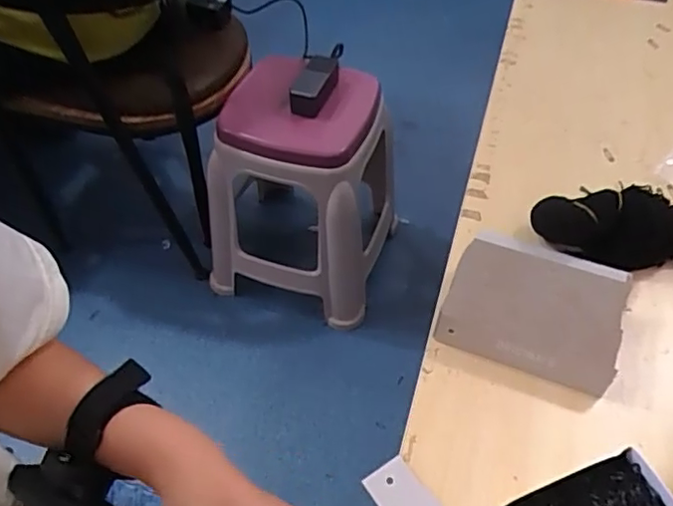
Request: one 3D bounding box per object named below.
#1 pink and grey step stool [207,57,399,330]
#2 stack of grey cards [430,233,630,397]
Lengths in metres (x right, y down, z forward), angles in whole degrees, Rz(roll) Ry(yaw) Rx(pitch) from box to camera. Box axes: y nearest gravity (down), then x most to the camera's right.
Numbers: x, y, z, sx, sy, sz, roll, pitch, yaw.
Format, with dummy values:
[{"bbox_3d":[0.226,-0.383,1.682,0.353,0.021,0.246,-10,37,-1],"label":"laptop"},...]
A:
[{"bbox_3d":[-0.082,-0.136,1.307,0.388,0.503,0.323,14,52,12],"label":"pink and grey step stool"},{"bbox_3d":[0.152,0.045,0.453,0.127,0.035,0.105,19,53,15],"label":"stack of grey cards"}]

